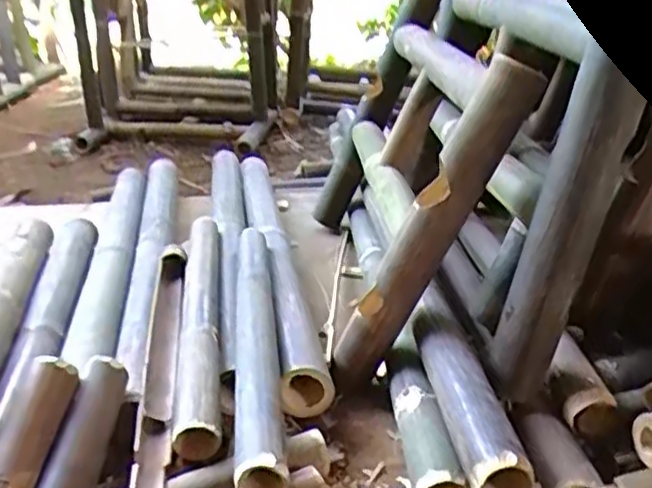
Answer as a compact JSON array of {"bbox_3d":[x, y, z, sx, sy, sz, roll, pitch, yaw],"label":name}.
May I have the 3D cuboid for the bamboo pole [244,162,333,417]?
[{"bbox_3d":[-0.107,-0.007,1.364,0.077,0.080,0.999,-4,25,-9],"label":"bamboo pole"}]

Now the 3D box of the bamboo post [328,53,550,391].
[{"bbox_3d":[0.130,-0.010,0.913,0.072,0.489,0.062,23,22,-11],"label":"bamboo post"}]

